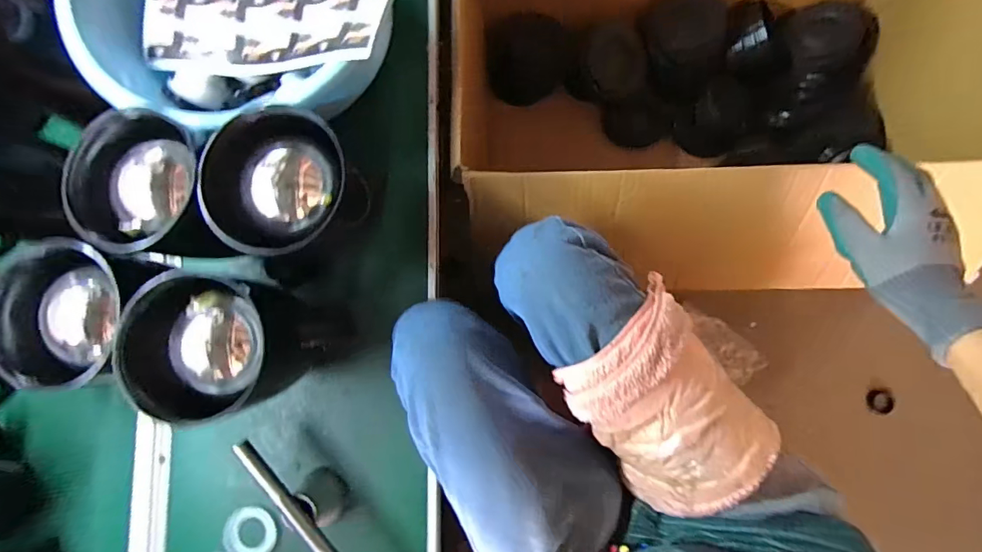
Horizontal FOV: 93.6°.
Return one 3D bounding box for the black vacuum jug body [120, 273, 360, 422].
[{"bbox_3d":[-0.247,0.067,0.467,0.125,0.168,0.121,-1,84,6],"label":"black vacuum jug body"}]

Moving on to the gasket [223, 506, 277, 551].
[{"bbox_3d":[-0.282,0.305,0.544,0.063,0.013,0.058,-8,84,6],"label":"gasket"}]

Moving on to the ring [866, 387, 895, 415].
[{"bbox_3d":[0.967,0.311,1.146,0.055,0.013,0.066,-3,84,41],"label":"ring"}]

